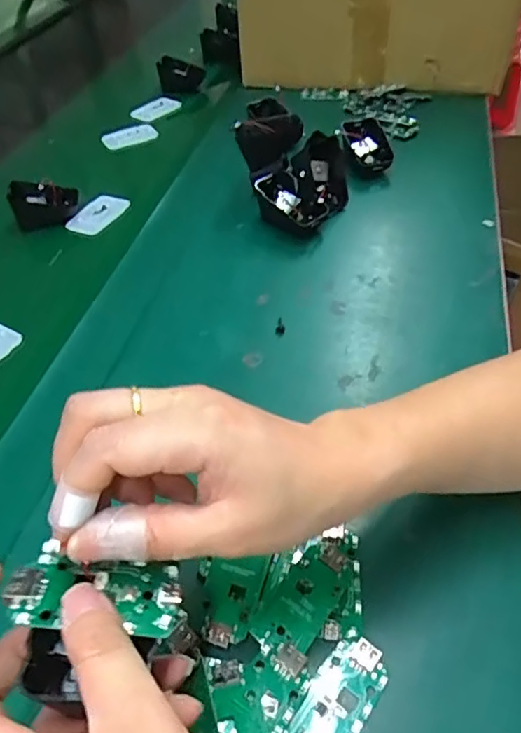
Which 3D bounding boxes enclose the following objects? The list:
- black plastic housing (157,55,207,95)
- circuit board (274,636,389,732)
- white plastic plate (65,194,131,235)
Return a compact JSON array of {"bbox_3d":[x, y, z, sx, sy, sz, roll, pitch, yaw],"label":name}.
[{"bbox_3d":[-0.121,-0.438,0.825,0.067,0.047,0.027,11,48,15],"label":"black plastic housing"},{"bbox_3d":[0.036,0.161,0.263,0.031,0.005,0.063,28,55,26],"label":"circuit board"},{"bbox_3d":[-0.178,-0.166,0.601,0.034,0.010,0.068,39,59,-7],"label":"white plastic plate"}]

